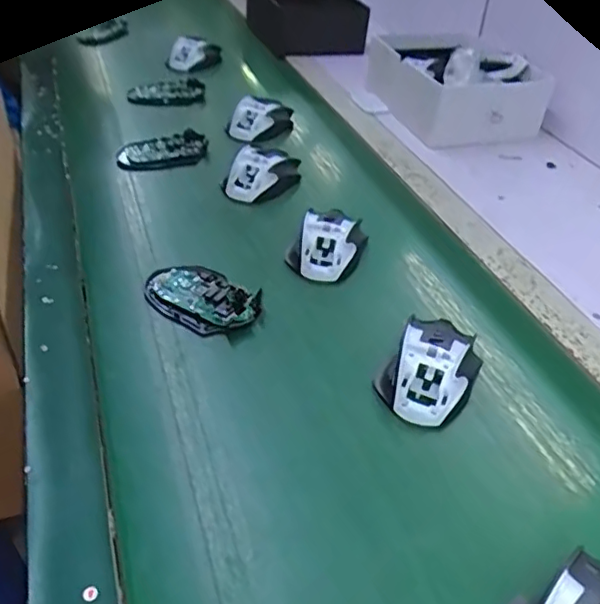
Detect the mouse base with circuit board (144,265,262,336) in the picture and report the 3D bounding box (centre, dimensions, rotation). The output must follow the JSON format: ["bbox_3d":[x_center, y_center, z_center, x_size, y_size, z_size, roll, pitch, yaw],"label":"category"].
[{"bbox_3d":[-0.093,-0.006,0.558,0.109,0.017,0.073,26,44,24],"label":"mouse base with circuit board"}]

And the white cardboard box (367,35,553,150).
[{"bbox_3d":[0.246,-0.346,0.936,0.205,0.110,0.238,-8,41,-15],"label":"white cardboard box"}]

